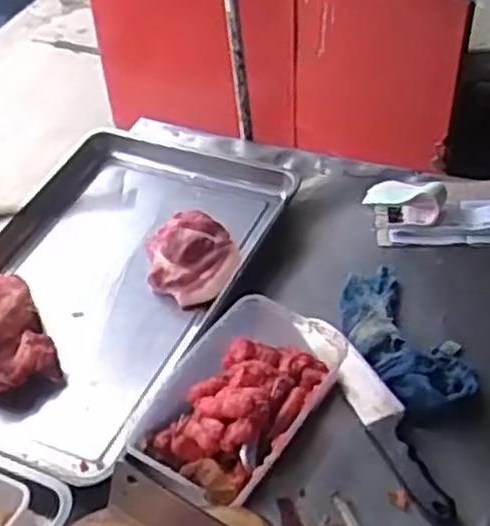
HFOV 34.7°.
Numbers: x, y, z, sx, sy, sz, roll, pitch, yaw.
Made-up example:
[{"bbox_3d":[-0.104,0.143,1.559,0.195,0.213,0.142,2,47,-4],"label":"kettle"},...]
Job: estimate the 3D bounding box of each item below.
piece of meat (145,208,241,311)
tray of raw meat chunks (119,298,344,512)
[{"bbox_3d":[-0.074,-0.008,1.111,0.127,0.066,0.144,-9,44,-3],"label":"piece of meat"},{"bbox_3d":[-0.002,0.157,0.903,0.162,0.064,0.259,23,51,26],"label":"tray of raw meat chunks"}]

